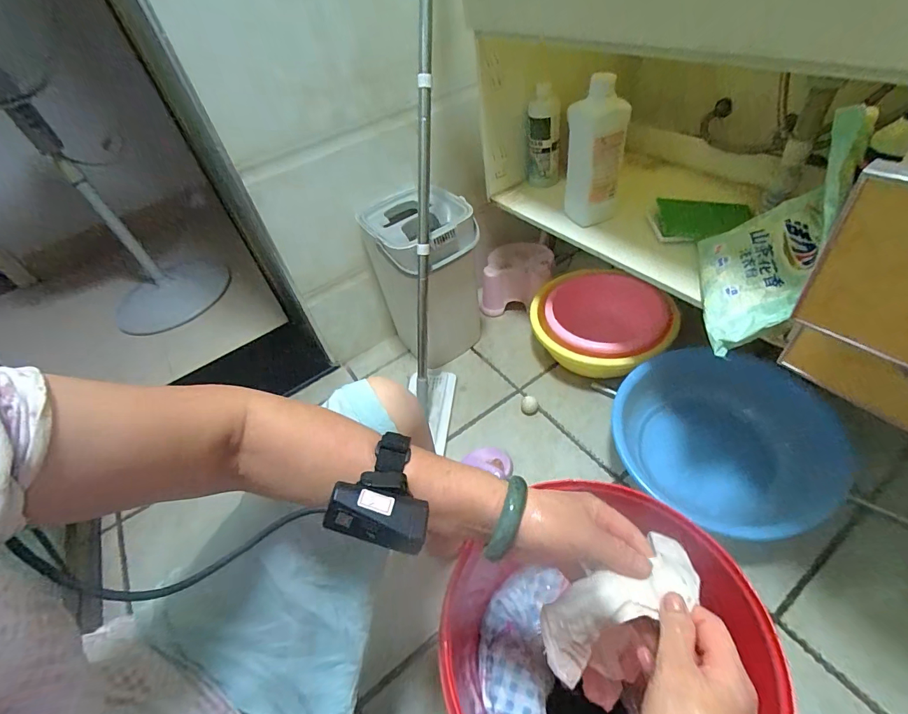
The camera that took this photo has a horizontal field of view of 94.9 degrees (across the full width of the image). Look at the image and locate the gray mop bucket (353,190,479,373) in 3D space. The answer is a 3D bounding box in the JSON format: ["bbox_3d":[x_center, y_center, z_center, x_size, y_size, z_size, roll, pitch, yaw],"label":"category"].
[{"bbox_3d":[-0.055,-0.162,1.001,0.207,0.384,0.193,-30,51,-20],"label":"gray mop bucket"}]

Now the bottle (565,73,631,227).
[{"bbox_3d":[0.248,-0.355,0.740,0.104,0.229,0.081,4,48,14],"label":"bottle"}]

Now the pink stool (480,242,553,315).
[{"bbox_3d":[0.176,-0.220,1.177,0.200,0.153,0.139,-3,47,4],"label":"pink stool"}]

